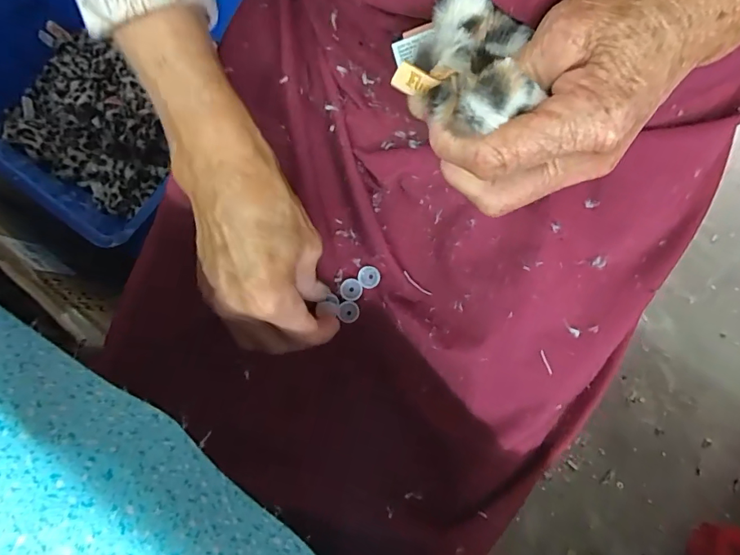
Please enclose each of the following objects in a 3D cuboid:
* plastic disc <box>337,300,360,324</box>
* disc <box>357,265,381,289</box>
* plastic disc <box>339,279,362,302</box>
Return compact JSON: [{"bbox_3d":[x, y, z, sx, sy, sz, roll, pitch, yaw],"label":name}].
[{"bbox_3d":[-0.017,0.026,0.346,0.016,0.005,0.017,0,79,0],"label":"plastic disc"},{"bbox_3d":[-0.001,0.000,0.346,0.017,0.005,0.017,0,79,0],"label":"disc"},{"bbox_3d":[-0.015,0.010,0.348,0.017,0.004,0.017,0,79,0],"label":"plastic disc"}]

